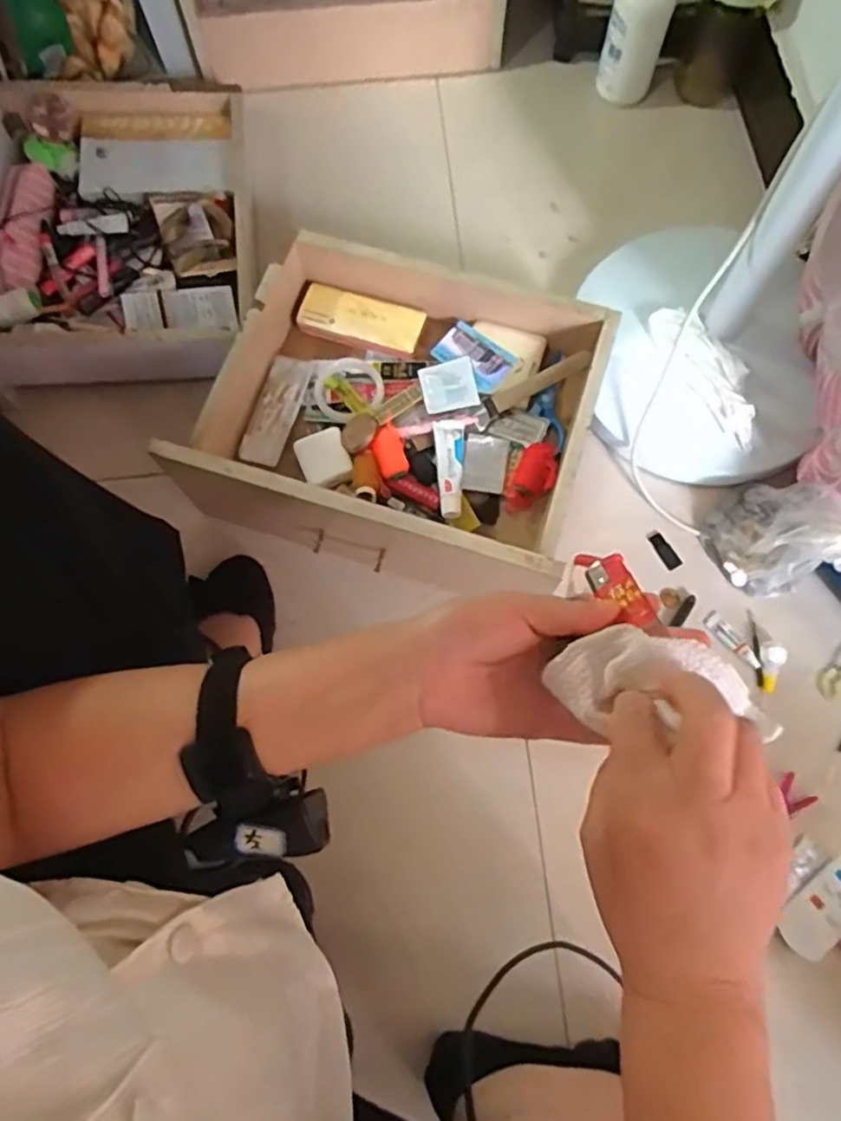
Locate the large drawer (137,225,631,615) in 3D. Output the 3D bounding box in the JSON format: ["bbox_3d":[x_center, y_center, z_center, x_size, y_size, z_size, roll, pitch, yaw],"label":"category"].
[{"bbox_3d":[-0.014,-0.161,0.723,0.370,0.152,0.334,14,74,4],"label":"large drawer"}]

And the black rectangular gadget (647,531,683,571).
[{"bbox_3d":[0.272,-0.011,0.763,0.018,0.004,0.046,-34,76,-9],"label":"black rectangular gadget"}]

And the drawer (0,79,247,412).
[{"bbox_3d":[-0.371,-0.407,0.801,0.323,0.114,0.410,-7,73,-2],"label":"drawer"}]

